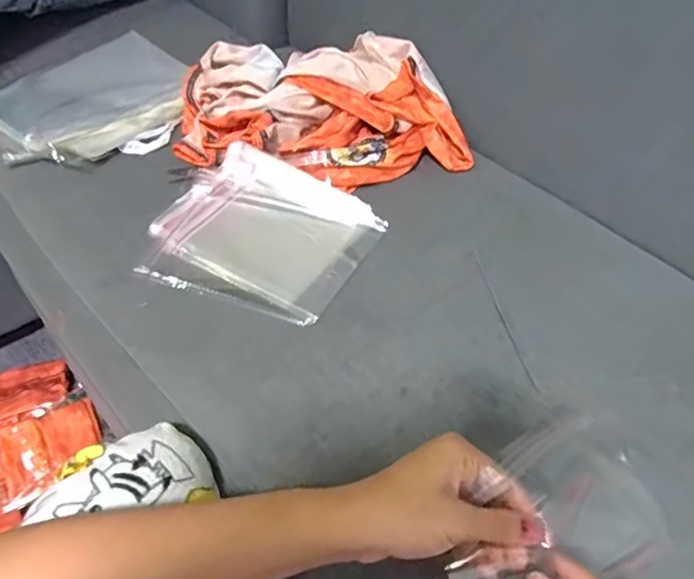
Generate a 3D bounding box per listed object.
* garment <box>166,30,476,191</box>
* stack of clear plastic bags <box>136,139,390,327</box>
[{"bbox_3d":[-0.031,-0.229,0.649,0.360,0.071,0.239,3,48,-1],"label":"garment"},{"bbox_3d":[-0.083,-0.063,0.534,0.203,0.025,0.186,18,50,12],"label":"stack of clear plastic bags"}]

